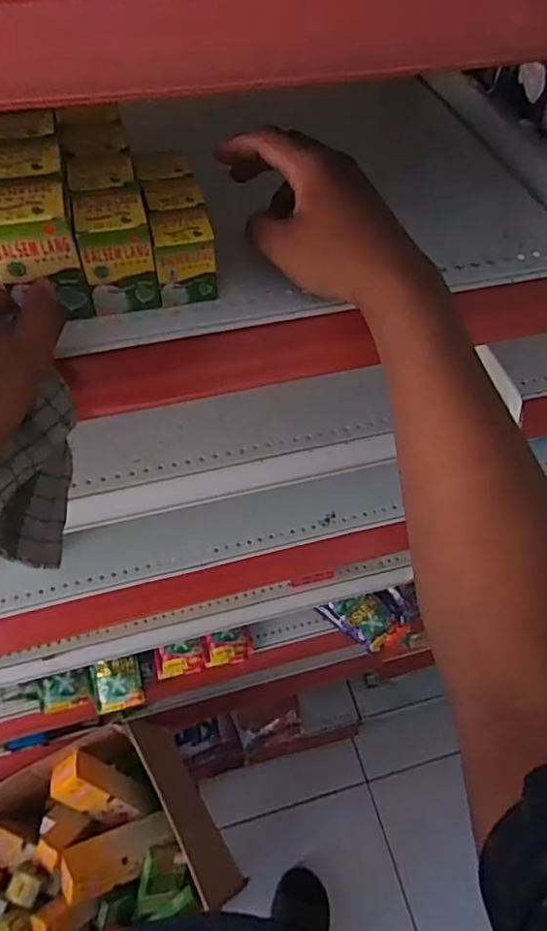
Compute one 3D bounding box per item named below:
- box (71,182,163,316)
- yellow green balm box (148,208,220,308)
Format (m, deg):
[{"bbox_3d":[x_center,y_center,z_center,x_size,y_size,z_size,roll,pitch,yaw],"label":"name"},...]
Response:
[{"bbox_3d":[-0.097,-0.134,0.366,0.041,0.058,0.045,-10,56,-9],"label":"box"},{"bbox_3d":[-0.057,-0.133,0.374,0.036,0.046,0.033,-11,56,-9],"label":"yellow green balm box"}]

